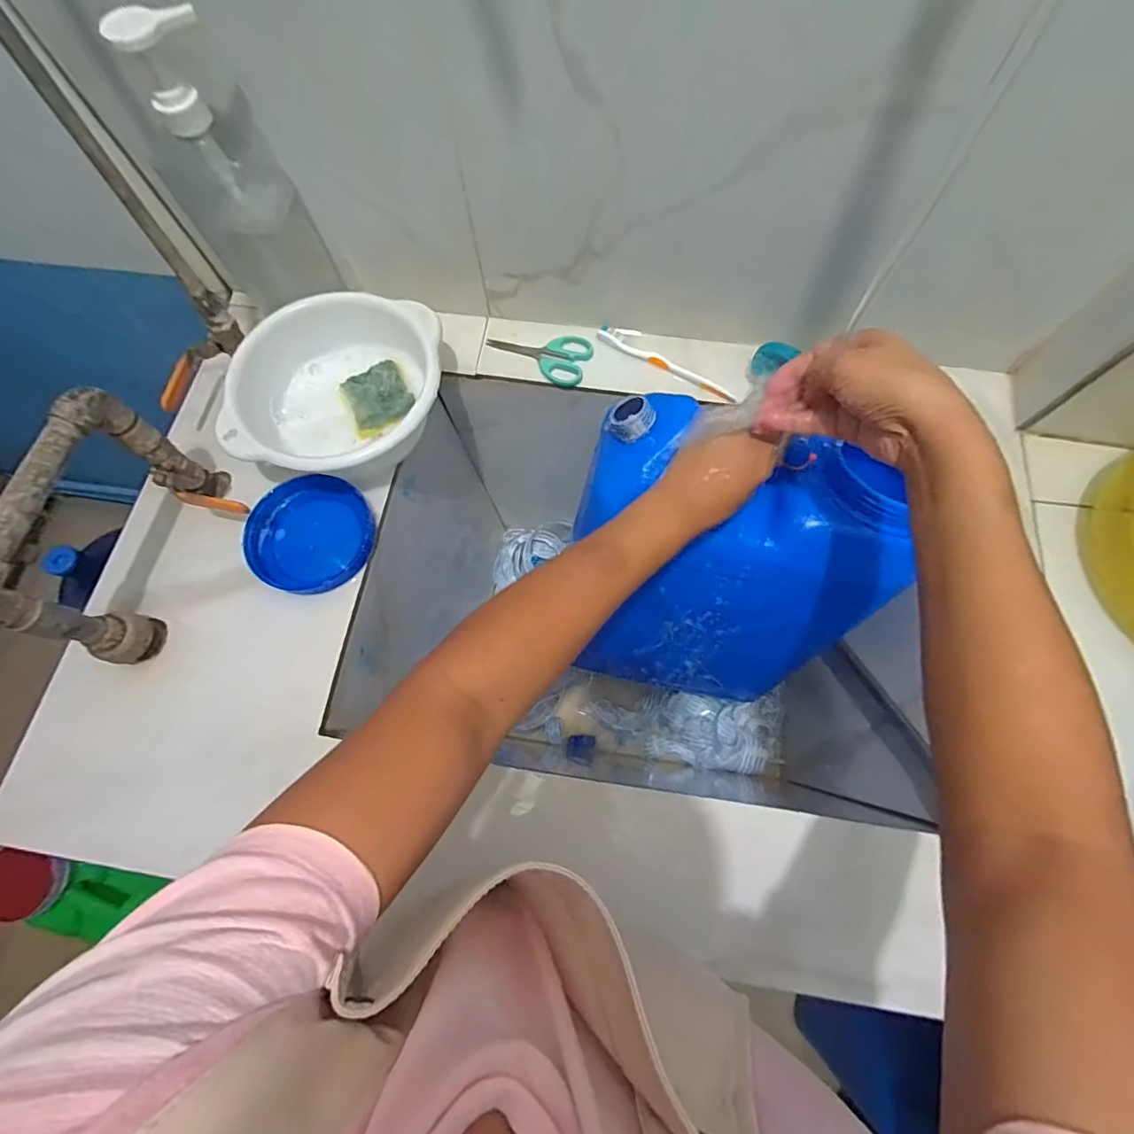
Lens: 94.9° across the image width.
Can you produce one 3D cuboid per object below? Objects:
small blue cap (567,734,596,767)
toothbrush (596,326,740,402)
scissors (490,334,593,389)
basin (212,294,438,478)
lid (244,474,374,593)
[{"bbox_3d":[0.022,0.295,0.842,0.043,0.021,0.046,9,71,4],"label":"small blue cap"},{"bbox_3d":[0.112,-0.231,0.595,0.172,0.018,0.019,30,74,11],"label":"toothbrush"},{"bbox_3d":[-0.031,-0.255,0.610,0.120,0.010,0.063,25,73,10],"label":"scissors"},{"bbox_3d":[-0.229,-0.179,0.538,0.195,0.079,0.198,0,71,1],"label":"basin"},{"bbox_3d":[-0.260,-0.034,0.534,0.119,0.028,0.121,0,71,1],"label":"lid"}]

